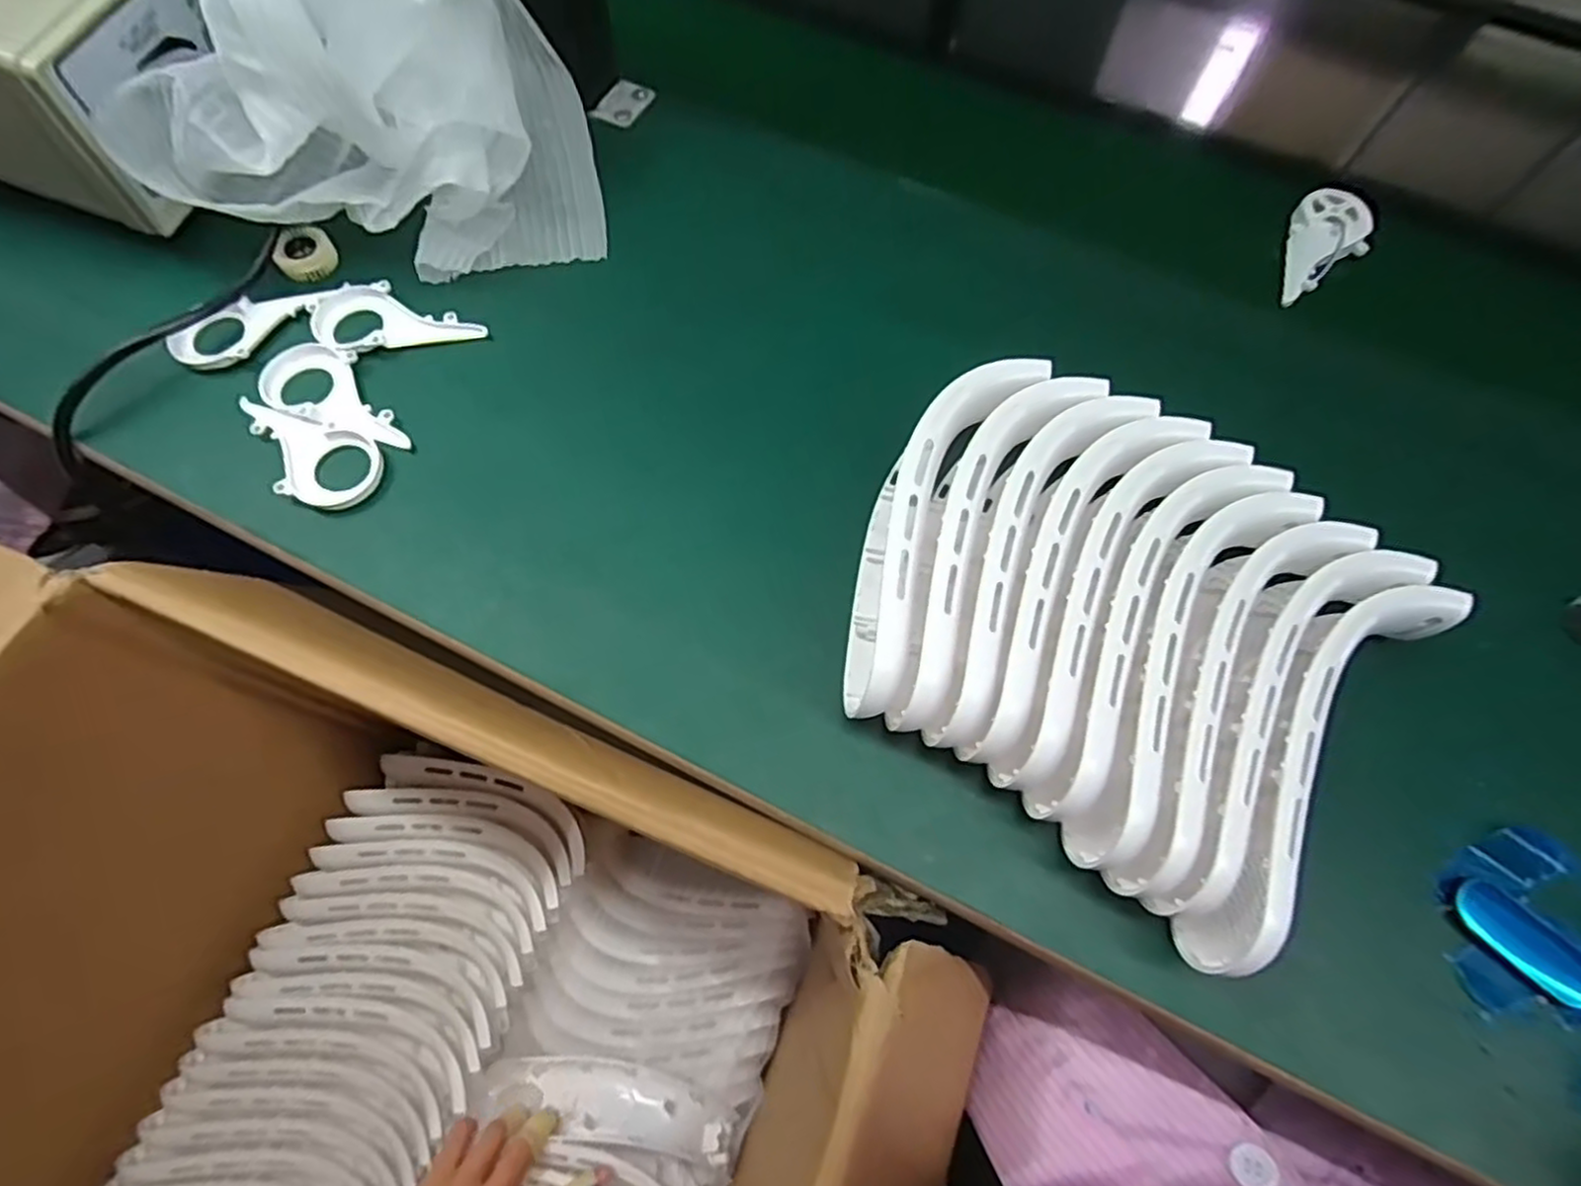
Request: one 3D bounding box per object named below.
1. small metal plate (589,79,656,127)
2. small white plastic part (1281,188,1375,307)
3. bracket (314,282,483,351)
[{"bbox_3d":[-0.115,-0.334,0.492,0.029,0.004,0.041,33,75,3],"label":"small metal plate"},{"bbox_3d":[0.334,-0.221,0.455,0.047,0.023,0.093,40,72,13],"label":"small white plastic part"},{"bbox_3d":[-0.226,-0.161,0.414,0.093,0.004,0.051,-11,69,-6],"label":"bracket"}]

